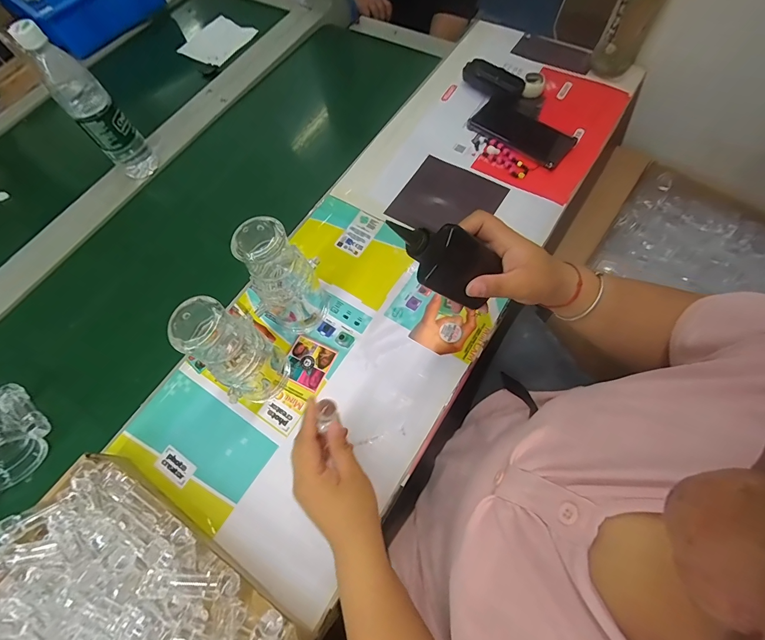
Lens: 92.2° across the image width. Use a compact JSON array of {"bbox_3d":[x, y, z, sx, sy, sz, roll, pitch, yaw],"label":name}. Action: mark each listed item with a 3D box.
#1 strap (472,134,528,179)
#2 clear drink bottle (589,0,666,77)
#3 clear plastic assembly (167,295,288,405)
[{"bbox_3d":[0.187,-0.267,0.602,0.038,0.011,0.109,-40,72,-13],"label":"strap"},{"bbox_3d":[0.403,-0.494,0.580,0.073,0.201,0.064,25,70,14],"label":"clear drink bottle"},{"bbox_3d":[-0.162,0.040,0.408,0.063,0.173,0.077,33,73,15],"label":"clear plastic assembly"}]

